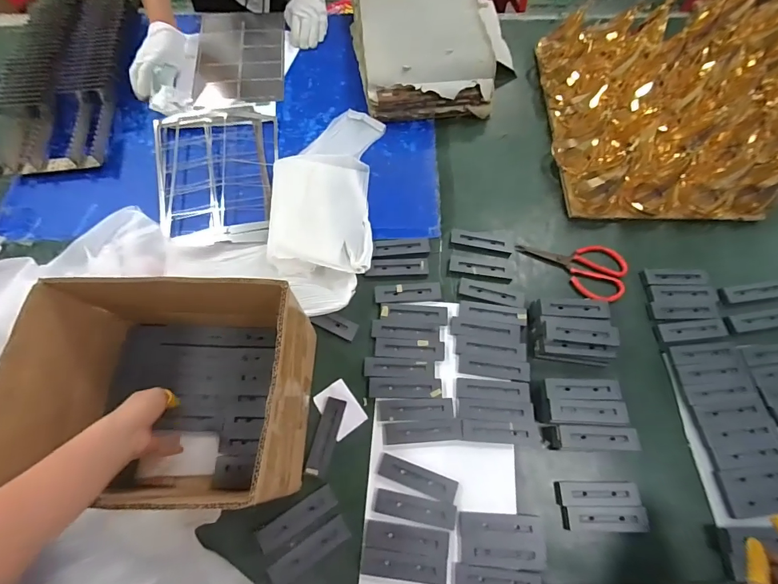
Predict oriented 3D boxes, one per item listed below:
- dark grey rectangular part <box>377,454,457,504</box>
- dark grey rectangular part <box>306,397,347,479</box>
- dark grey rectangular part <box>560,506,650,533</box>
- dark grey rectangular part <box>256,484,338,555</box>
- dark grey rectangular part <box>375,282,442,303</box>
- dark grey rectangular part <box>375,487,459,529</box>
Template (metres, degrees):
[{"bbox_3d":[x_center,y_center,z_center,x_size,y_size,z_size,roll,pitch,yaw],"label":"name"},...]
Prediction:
[{"bbox_3d":[0.041,0.263,0.550,0.109,0.014,0.030,19,68,7],"label":"dark grey rectangular part"},{"bbox_3d":[-0.092,0.209,0.568,0.030,0.005,0.106,13,68,5],"label":"dark grey rectangular part"},{"bbox_3d":[0.294,0.309,0.531,0.111,0.012,0.031,1,67,-1],"label":"dark grey rectangular part"},{"bbox_3d":[-0.124,0.306,0.529,0.109,0.007,0.029,-31,71,-13],"label":"dark grey rectangular part"},{"bbox_3d":[0.033,0.001,0.656,0.110,0.005,0.032,-5,68,-3],"label":"dark grey rectangular part"},{"bbox_3d":[0.036,0.296,0.534,0.110,0.009,0.031,11,68,4],"label":"dark grey rectangular part"}]

